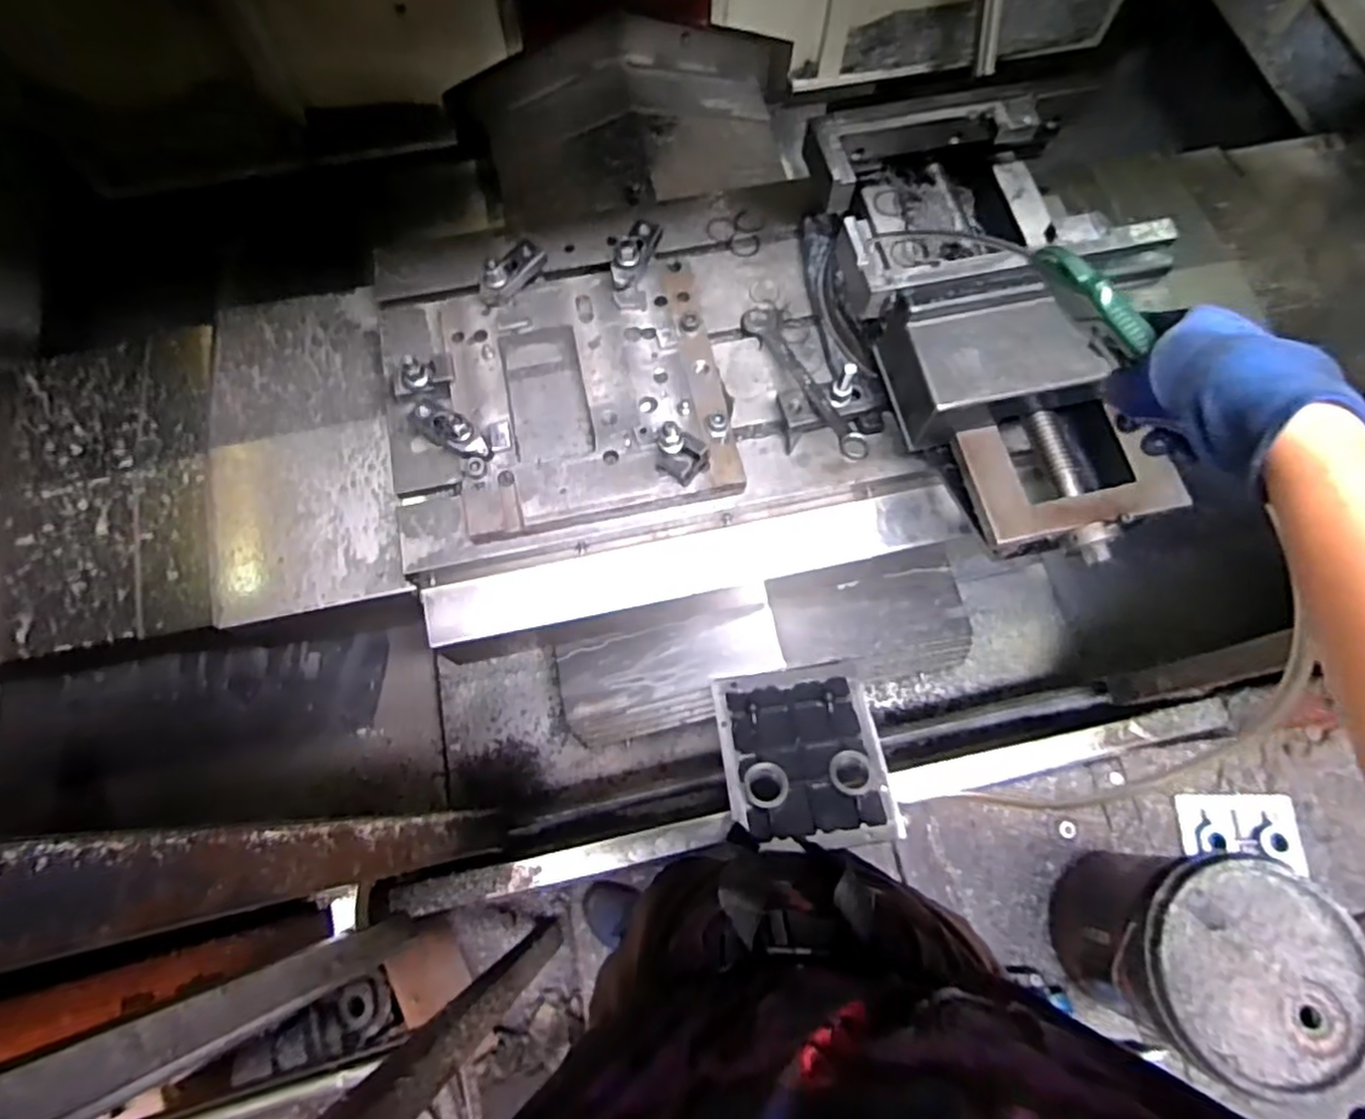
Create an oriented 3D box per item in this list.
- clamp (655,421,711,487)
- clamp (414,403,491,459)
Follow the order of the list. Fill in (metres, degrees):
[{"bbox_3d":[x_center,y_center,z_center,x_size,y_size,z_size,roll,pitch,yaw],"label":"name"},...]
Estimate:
[{"bbox_3d":[0.002,-0.128,0.828,0.054,0.061,0.053,-43,76,-13],"label":"clamp"},{"bbox_3d":[-0.280,-0.156,0.840,0.109,0.047,0.040,33,74,11],"label":"clamp"}]

